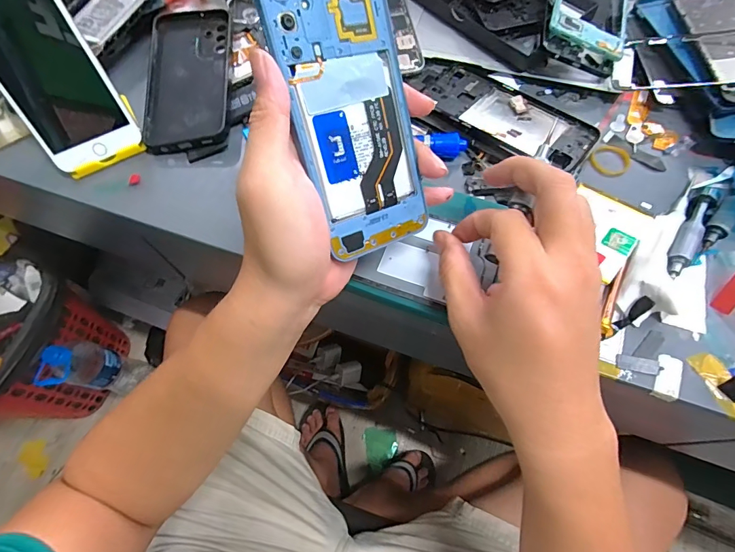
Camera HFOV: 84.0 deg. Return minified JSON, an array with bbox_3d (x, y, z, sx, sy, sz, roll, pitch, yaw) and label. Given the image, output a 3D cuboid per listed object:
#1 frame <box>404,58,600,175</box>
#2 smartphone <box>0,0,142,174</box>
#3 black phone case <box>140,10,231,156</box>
[{"bbox_3d":[0.116,-0.149,0.374,0.177,0.009,0.080,34,70,16],"label":"frame"},{"bbox_3d":[-0.265,-0.170,0.336,0.076,0.153,0.014,-28,30,-10],"label":"smartphone"},{"bbox_3d":[-0.174,-0.194,0.396,0.082,0.008,0.162,-8,74,3],"label":"black phone case"}]

